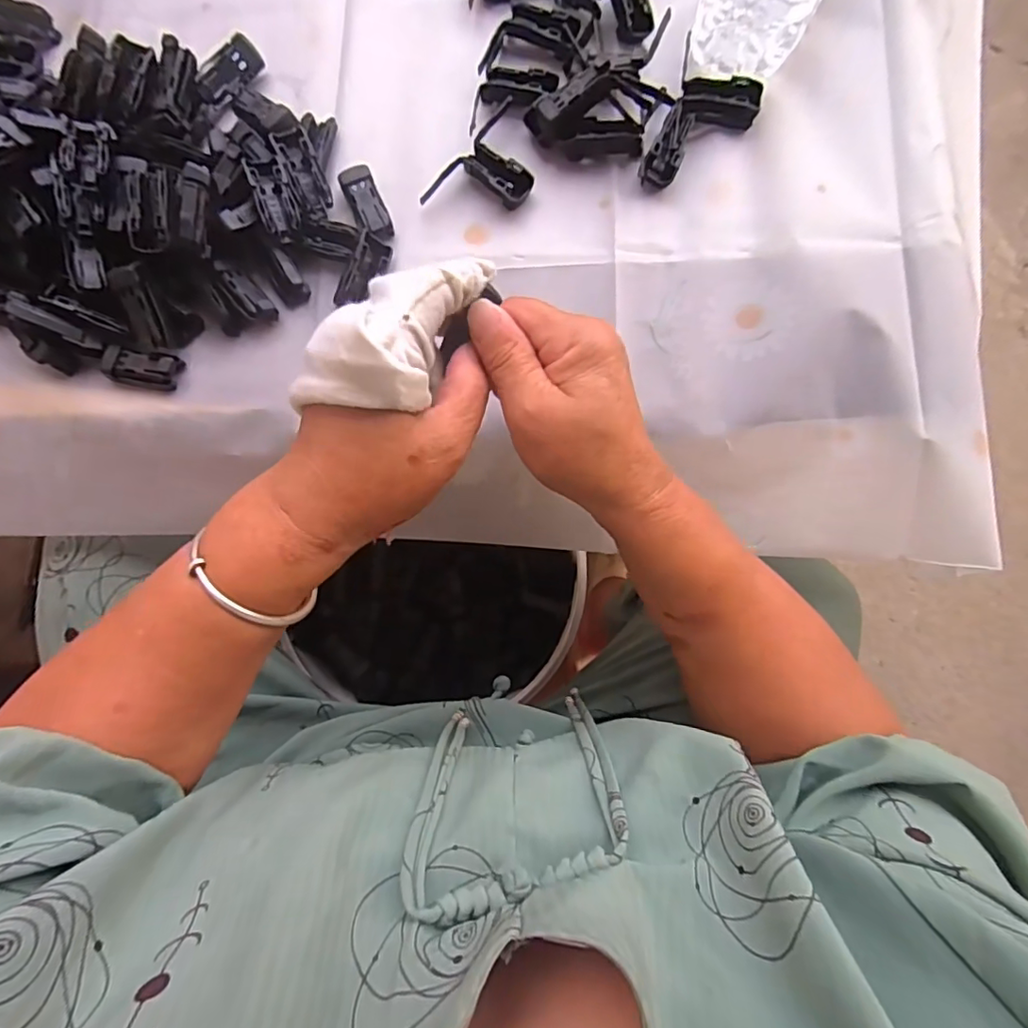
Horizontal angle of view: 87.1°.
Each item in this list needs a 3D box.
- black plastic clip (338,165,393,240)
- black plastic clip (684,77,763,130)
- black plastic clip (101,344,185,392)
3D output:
[{"bbox_3d":[-0.090,-0.190,0.330,0.019,0.014,0.048,-22,80,1],"label":"black plastic clip"},{"bbox_3d":[0.126,-0.250,0.326,0.046,0.013,0.027,5,82,5],"label":"black plastic clip"},{"bbox_3d":[-0.223,-0.087,0.325,0.043,0.014,0.020,9,82,5],"label":"black plastic clip"}]

